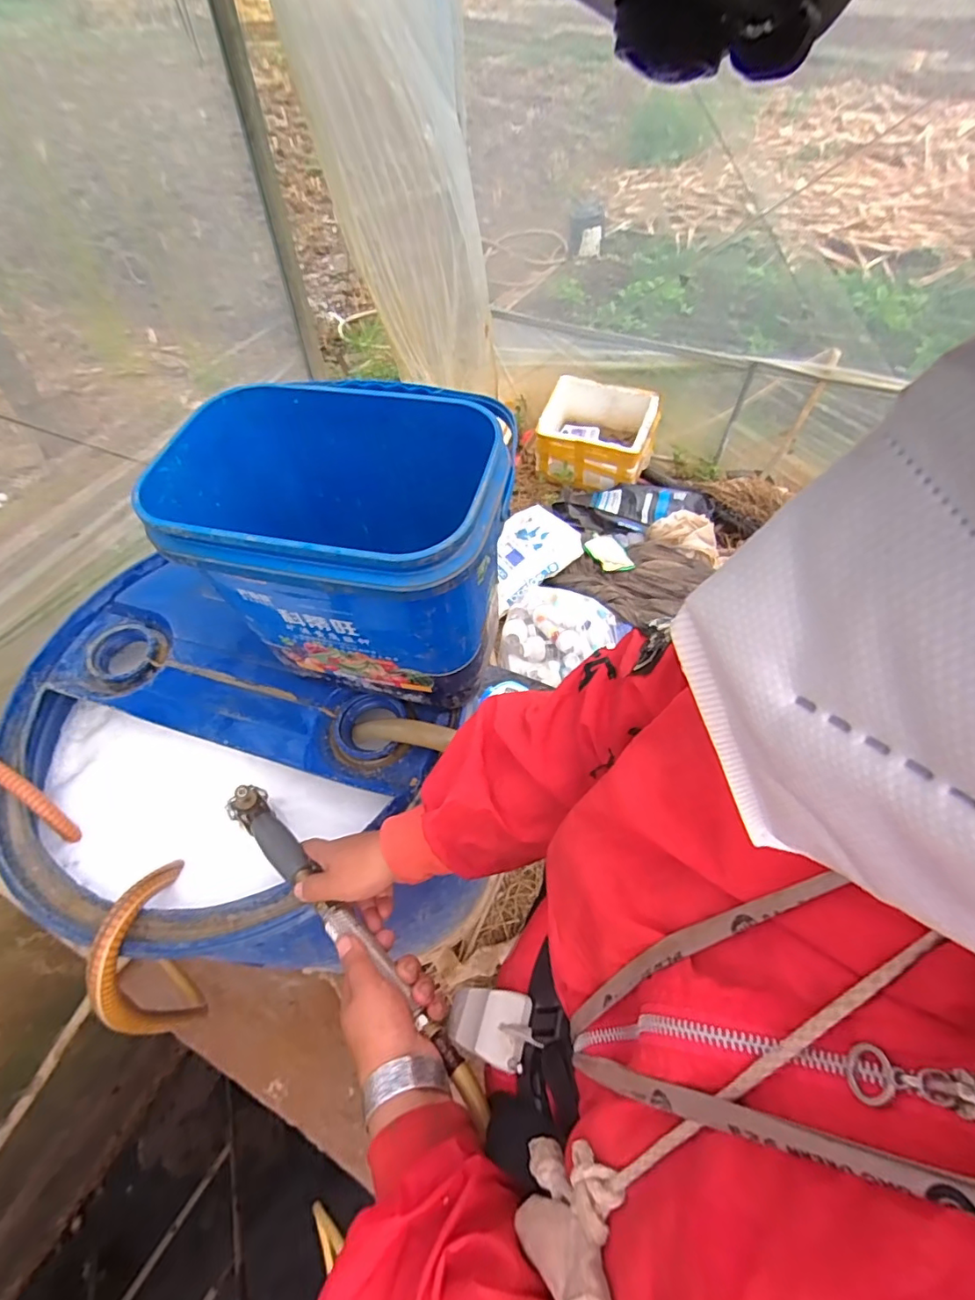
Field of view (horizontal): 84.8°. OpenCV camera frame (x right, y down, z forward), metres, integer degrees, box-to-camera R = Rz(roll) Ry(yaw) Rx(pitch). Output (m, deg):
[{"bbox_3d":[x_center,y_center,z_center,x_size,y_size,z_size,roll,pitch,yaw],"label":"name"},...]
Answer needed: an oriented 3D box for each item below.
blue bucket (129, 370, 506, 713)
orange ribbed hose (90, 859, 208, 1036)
[{"bbox_3d":[-0.132,-0.098,0.533,0.292,0.243,0.227,15,53,9],"label":"blue bucket"},{"bbox_3d":[-0.351,0.346,0.575,0.028,0.249,0.129,5,30,1],"label":"orange ribbed hose"}]

